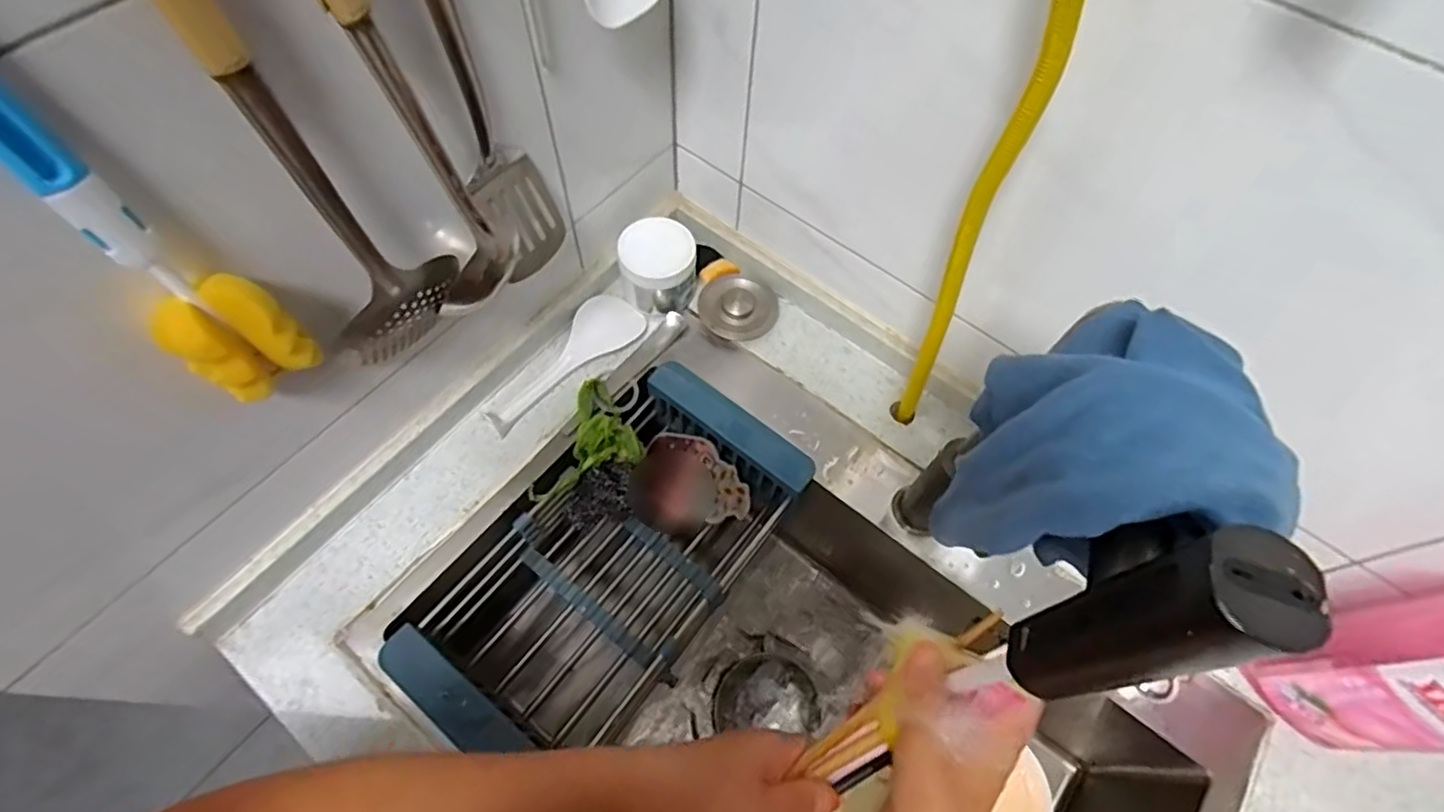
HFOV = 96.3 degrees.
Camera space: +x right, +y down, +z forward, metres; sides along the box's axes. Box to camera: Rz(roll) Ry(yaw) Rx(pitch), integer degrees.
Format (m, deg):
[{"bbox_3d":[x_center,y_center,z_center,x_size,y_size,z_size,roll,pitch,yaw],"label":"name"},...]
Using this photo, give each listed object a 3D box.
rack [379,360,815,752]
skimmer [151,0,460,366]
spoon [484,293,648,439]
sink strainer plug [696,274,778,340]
[{"bbox_3d":[-0.102,0.152,0.622,0.194,0.088,0.380,36,66,15],"label":"rack"},{"bbox_3d":[-0.219,-0.126,0.338,0.053,0.334,0.080,10,62,2],"label":"skimmer"},{"bbox_3d":[-0.160,-0.044,0.656,0.059,0.022,0.185,38,67,16],"label":"spoon"},{"bbox_3d":[0.018,-0.112,0.702,0.083,0.023,0.083,1,62,-2],"label":"sink strainer plug"}]

